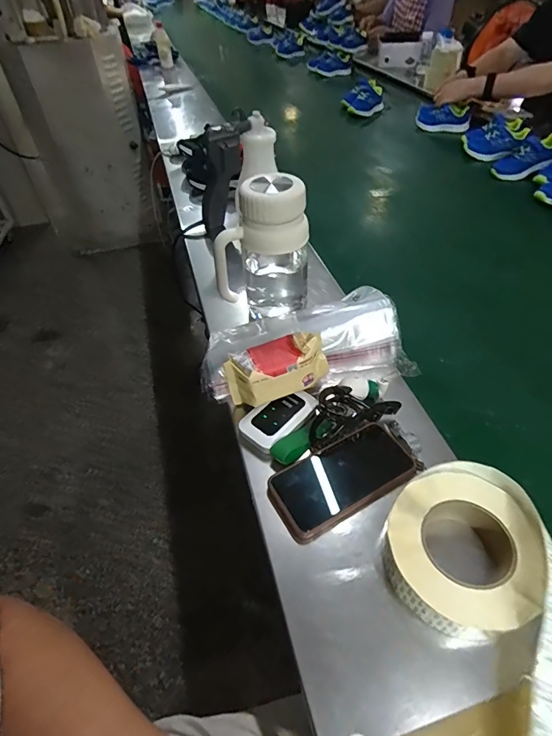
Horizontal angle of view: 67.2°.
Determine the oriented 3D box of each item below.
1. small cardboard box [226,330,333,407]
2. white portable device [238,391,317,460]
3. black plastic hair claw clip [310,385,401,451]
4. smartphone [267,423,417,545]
[{"bbox_3d":[0.004,0.002,0.539,0.132,0.057,0.063,-16,48,-12],"label":"small cardboard box"},{"bbox_3d":[0.002,0.066,0.528,0.056,0.029,0.096,31,55,28],"label":"white portable device"},{"bbox_3d":[0.087,0.051,0.513,0.113,0.038,0.061,-19,48,-14],"label":"black plastic hair claw clip"},{"bbox_3d":[0.075,0.122,0.467,0.163,0.016,0.079,-24,50,-19],"label":"smartphone"}]

